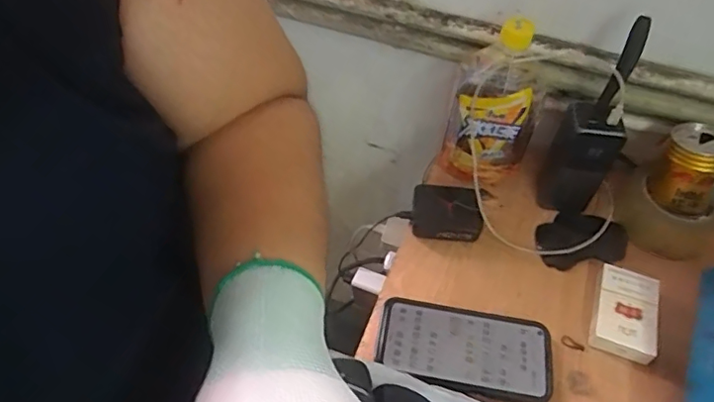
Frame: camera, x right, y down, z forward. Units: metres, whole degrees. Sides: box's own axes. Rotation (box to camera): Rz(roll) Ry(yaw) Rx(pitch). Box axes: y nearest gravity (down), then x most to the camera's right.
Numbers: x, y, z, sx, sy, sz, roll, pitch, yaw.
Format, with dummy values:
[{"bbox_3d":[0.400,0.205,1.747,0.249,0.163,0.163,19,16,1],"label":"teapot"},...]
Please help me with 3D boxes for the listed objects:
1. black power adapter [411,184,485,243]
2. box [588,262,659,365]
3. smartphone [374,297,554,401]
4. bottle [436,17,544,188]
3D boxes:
[{"bbox_3d":[0.100,0.016,0.631,0.074,0.034,0.058,6,51,2],"label":"black power adapter"},{"bbox_3d":[0.269,0.113,0.563,0.059,0.026,0.087,20,53,12],"label":"box"},{"bbox_3d":[0.104,0.145,0.541,0.166,0.017,0.083,10,52,5],"label":"smartphone"},{"bbox_3d":[0.155,-0.111,0.619,0.092,0.193,0.092,14,52,8],"label":"bottle"}]

